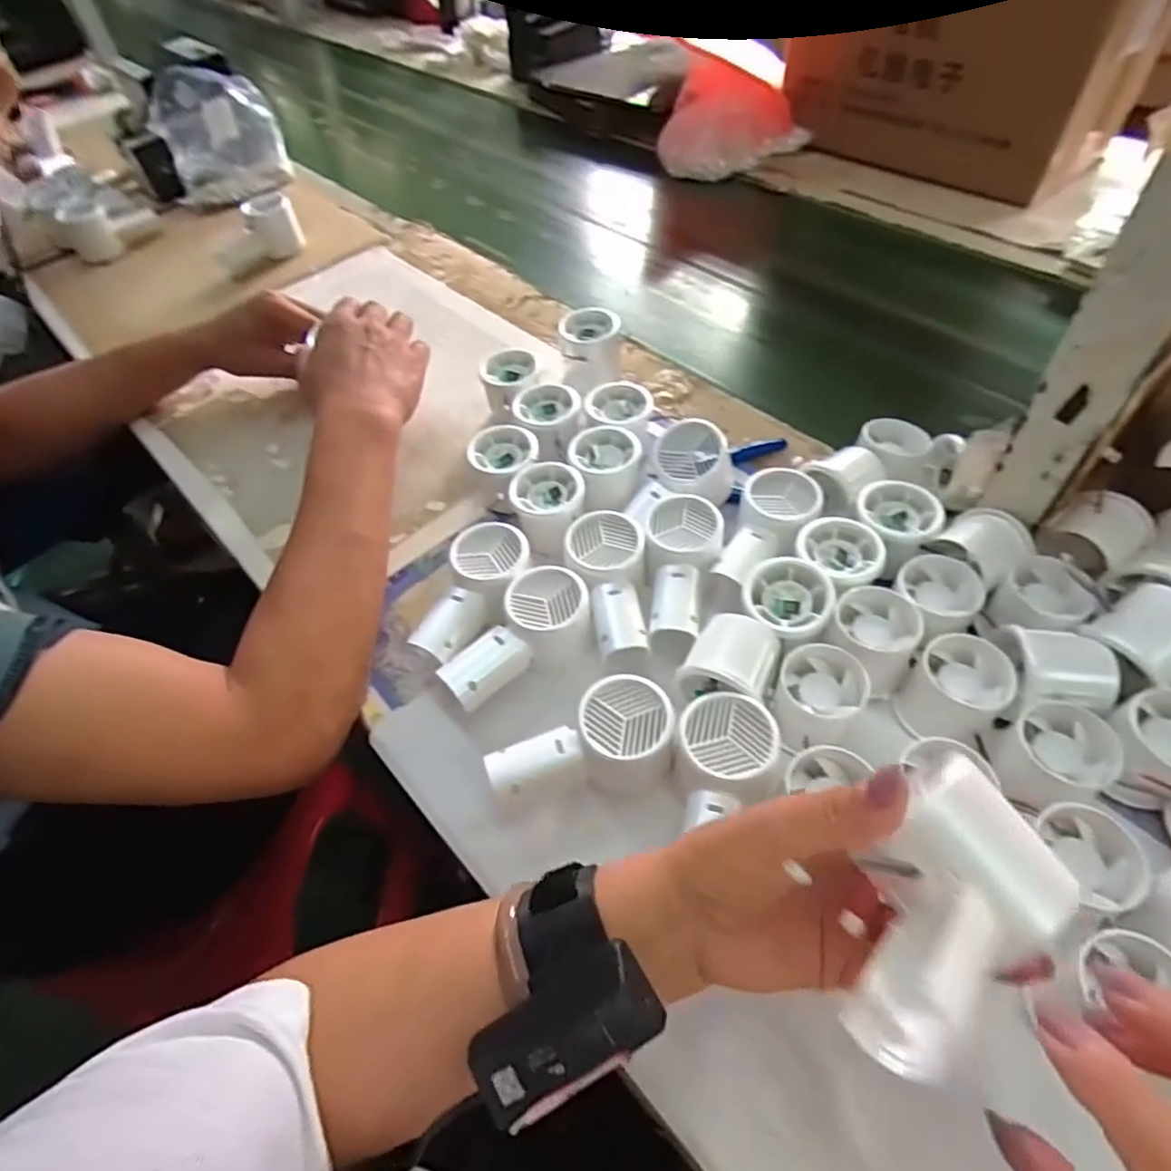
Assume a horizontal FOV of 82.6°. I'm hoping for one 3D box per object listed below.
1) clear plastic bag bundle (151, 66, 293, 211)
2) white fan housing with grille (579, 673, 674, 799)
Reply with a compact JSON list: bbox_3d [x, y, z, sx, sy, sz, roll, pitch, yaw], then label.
[{"bbox_3d":[-0.527,-0.644,0.967,0.161,0.160,0.086,-30,56,-17],"label":"clear plastic bag bundle"},{"bbox_3d":[0.026,0.092,0.405,0.056,0.043,0.063,2,53,7],"label":"white fan housing with grille"}]

